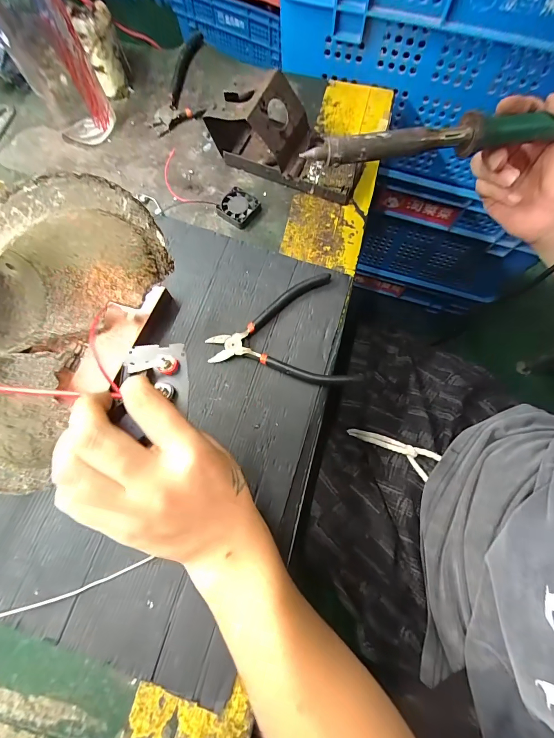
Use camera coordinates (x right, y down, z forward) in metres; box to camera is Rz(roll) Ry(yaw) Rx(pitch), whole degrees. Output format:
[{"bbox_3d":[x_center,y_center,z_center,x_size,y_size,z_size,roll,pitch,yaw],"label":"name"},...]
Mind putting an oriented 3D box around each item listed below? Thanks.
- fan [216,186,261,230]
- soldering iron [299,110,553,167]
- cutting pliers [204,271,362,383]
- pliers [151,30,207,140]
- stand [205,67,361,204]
[{"bbox_3d":[-0.046,-0.191,0.387,0.043,0.010,0.041,32,77,9],"label":"fan"},{"bbox_3d":[0.134,-0.192,0.273,0.219,0.020,0.021,-9,75,-4],"label":"soldering iron"},{"bbox_3d":[0.002,-0.028,0.337,0.141,0.013,0.120,-15,75,-4],"label":"cutting pliers"},{"bbox_3d":[-0.116,-0.365,0.421,0.055,0.019,0.137,17,91,5],"label":"pliers"},{"bbox_3d":[0.012,-0.265,0.370,0.177,0.082,0.073,17,75,5],"label":"stand"}]

